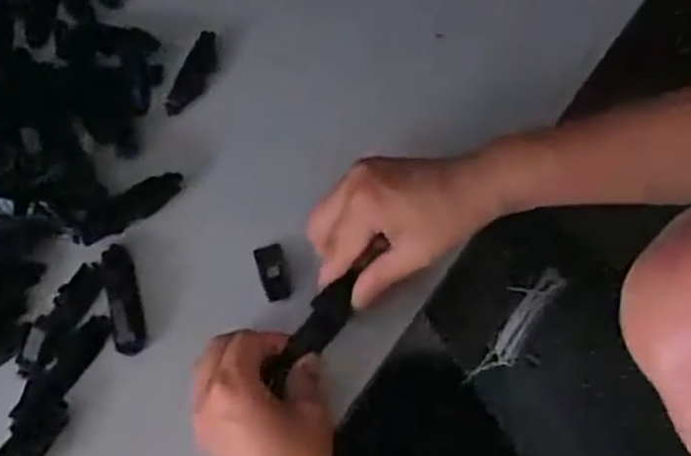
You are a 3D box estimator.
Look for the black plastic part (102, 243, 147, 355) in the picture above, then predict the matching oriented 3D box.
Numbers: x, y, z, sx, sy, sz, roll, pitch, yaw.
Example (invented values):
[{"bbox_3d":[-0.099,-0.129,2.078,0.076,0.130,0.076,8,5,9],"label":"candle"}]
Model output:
[{"bbox_3d":[-0.142,0.044,0.472,0.018,0.012,0.076,-17,60,-7],"label":"black plastic part"}]

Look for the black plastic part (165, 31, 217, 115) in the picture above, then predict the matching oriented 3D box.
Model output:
[{"bbox_3d":[-0.114,-0.117,0.561,0.018,0.014,0.077,15,61,11],"label":"black plastic part"}]

